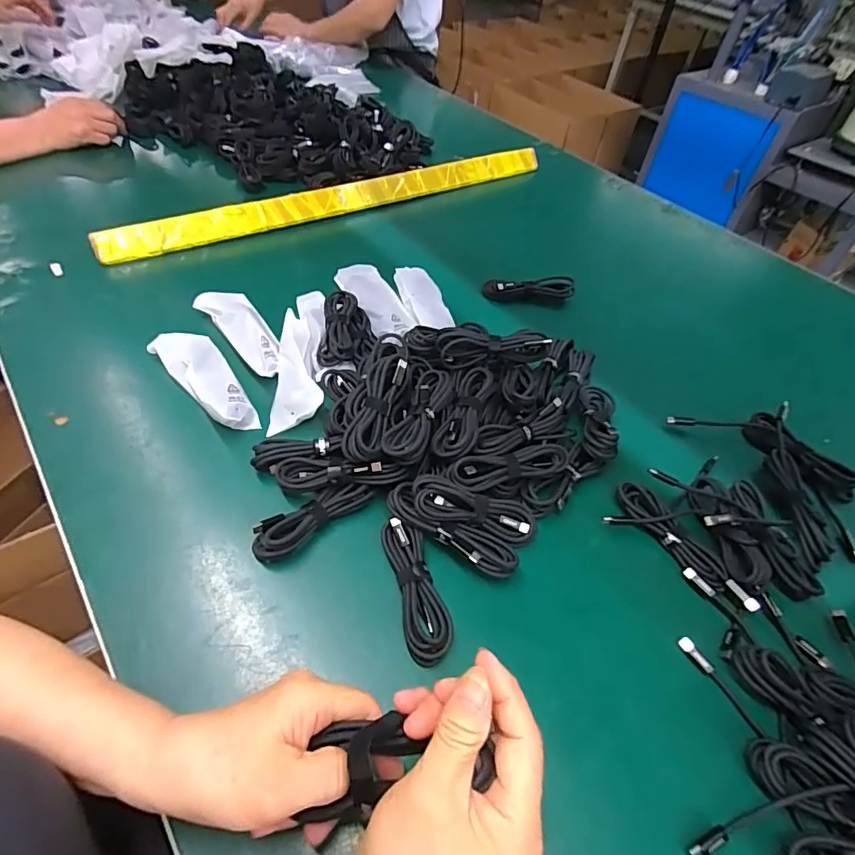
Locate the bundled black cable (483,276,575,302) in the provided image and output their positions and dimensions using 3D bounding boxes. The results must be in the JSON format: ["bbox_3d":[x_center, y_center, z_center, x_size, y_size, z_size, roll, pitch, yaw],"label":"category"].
[{"bbox_3d":[0.137,-0.187,0.660,0.119,0.023,0.027,4,50,-3],"label":"bundled black cable"}]

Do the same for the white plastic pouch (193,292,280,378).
[{"bbox_3d":[-0.206,-0.114,0.550,0.055,0.023,0.154,-29,59,-27],"label":"white plastic pouch"}]

